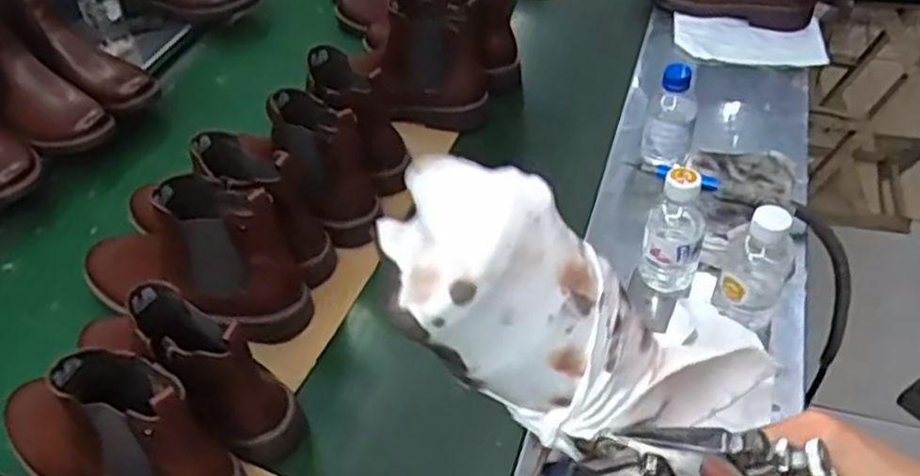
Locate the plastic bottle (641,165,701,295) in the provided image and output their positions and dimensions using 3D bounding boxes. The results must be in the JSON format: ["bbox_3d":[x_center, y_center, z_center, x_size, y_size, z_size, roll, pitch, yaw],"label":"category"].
[{"bbox_3d":[0.218,-0.007,0.763,0.059,0.145,0.050,6,45,13],"label":"plastic bottle"}]

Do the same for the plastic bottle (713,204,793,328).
[{"bbox_3d":[0.282,0.023,0.708,0.061,0.133,0.073,17,49,23],"label":"plastic bottle"}]

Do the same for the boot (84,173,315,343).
[{"bbox_3d":[-0.302,0.020,0.805,0.276,0.174,0.091,12,47,18],"label":"boot"}]

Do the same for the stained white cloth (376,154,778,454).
[{"bbox_3d":[0.050,0.042,0.339,0.188,0.070,0.068,35,42,-20],"label":"stained white cloth"}]

